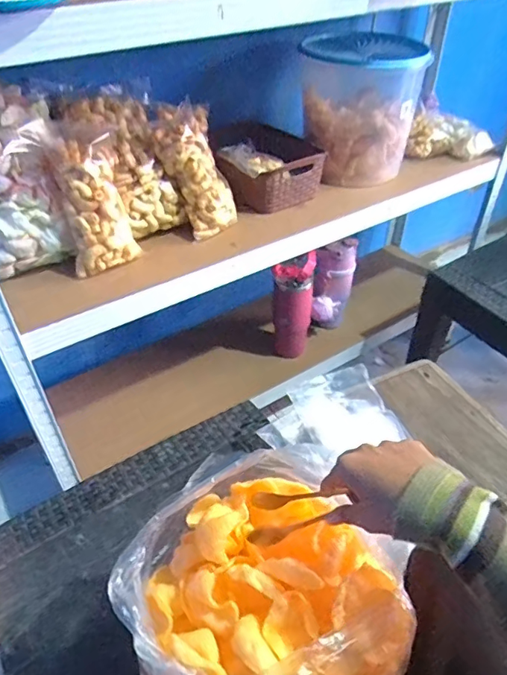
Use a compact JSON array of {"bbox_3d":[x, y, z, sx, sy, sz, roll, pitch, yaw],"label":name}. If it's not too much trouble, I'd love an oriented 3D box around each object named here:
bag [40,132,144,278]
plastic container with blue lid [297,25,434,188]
[{"bbox_3d":[-0.261,-0.222,0.808,0.107,0.227,0.071,-20,14,-22],"label":"bag"},{"bbox_3d":[0.219,-0.482,1.060,0.242,0.246,0.204,9,43,9],"label":"plastic container with blue lid"}]

